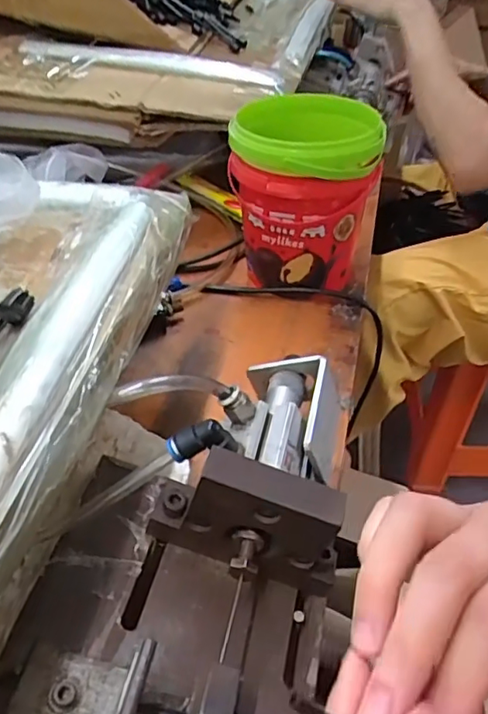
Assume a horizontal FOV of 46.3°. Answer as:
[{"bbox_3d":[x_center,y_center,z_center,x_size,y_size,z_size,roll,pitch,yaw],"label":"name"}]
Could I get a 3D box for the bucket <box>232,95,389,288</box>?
[{"bbox_3d":[0.056,-0.156,0.554,0.129,0.153,0.147,2,41,5],"label":"bucket"}]

